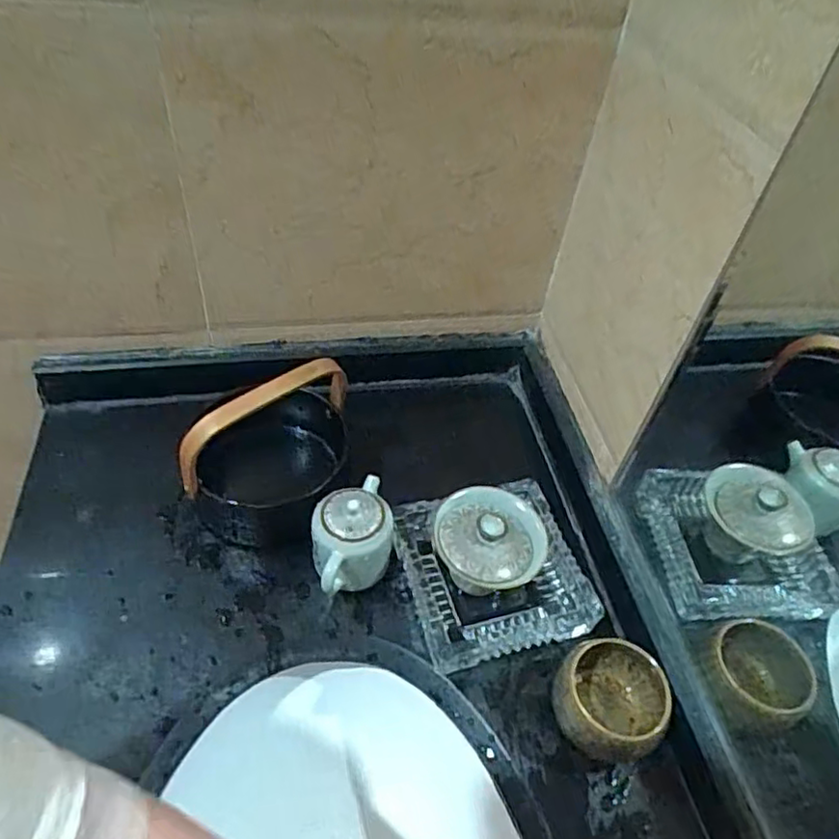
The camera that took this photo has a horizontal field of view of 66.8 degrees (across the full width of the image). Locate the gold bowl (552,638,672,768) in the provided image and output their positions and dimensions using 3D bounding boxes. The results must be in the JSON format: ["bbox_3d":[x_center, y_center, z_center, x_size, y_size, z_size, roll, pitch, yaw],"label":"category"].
[{"bbox_3d":[0.152,0.222,0.503,0.089,0.054,0.084,-16,51,-21],"label":"gold bowl"}]

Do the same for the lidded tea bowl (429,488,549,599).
[{"bbox_3d":[0.058,0.114,0.569,0.093,0.083,0.092,4,47,-4],"label":"lidded tea bowl"}]

